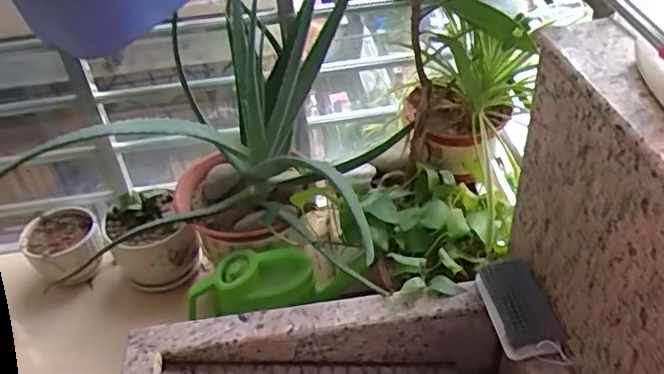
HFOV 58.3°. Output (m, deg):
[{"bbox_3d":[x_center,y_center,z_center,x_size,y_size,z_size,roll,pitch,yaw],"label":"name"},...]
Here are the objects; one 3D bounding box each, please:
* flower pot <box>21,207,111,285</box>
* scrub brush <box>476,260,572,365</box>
[{"bbox_3d":[-0.527,0.129,1.188,0.137,0.119,0.146,-3,39,2],"label":"flower pot"},{"bbox_3d":[0.236,0.156,0.751,0.074,0.036,0.137,-7,39,-3],"label":"scrub brush"}]

